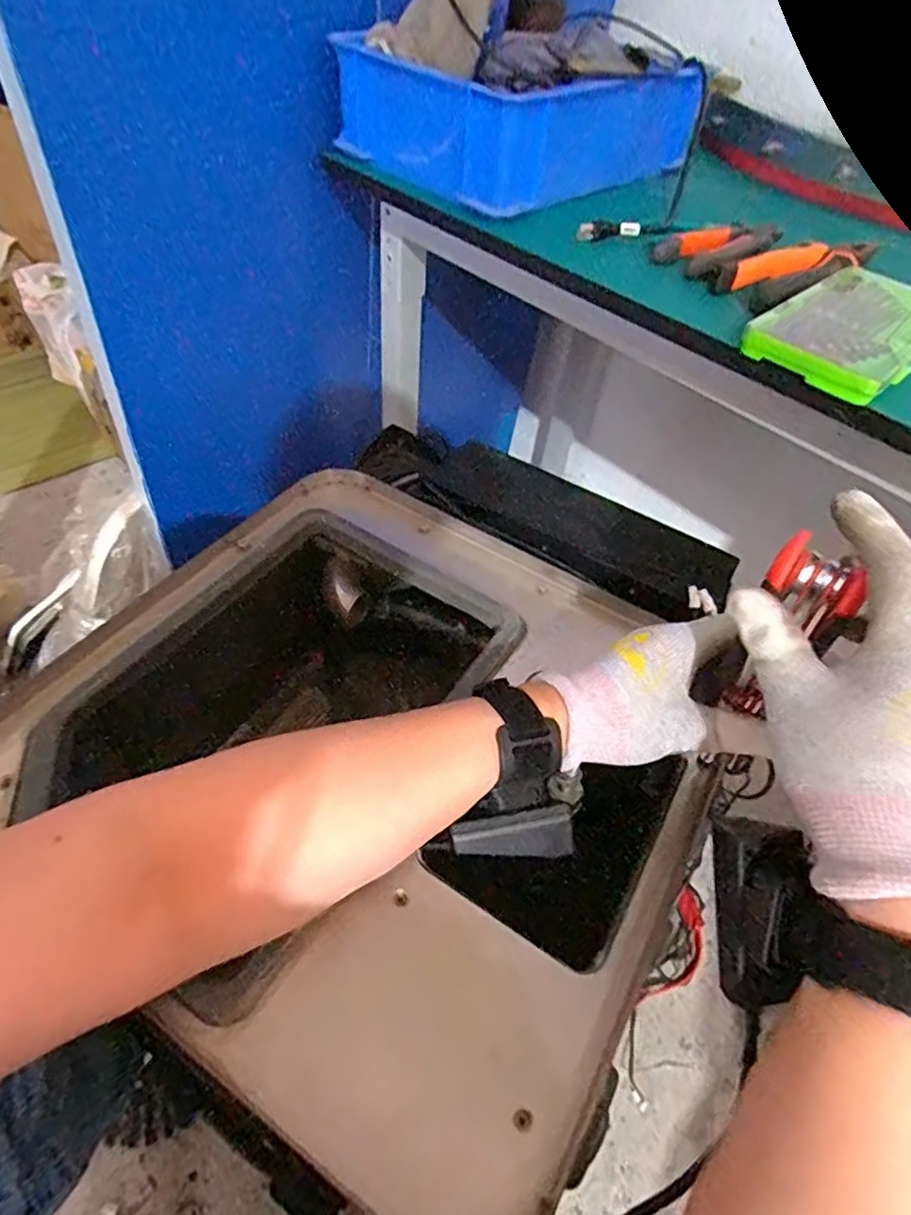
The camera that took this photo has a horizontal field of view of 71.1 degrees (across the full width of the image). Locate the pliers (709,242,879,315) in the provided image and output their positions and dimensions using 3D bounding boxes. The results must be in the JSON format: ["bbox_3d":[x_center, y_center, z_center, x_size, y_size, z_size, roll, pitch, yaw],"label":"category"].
[{"bbox_3d":[0.282,-0.284,0.536,0.141,0.028,0.070,-30,59,-28],"label":"pliers"}]

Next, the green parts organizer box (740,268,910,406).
[{"bbox_3d":[0.298,-0.207,0.474,0.099,0.019,0.180,39,56,24],"label":"green parts organizer box"}]

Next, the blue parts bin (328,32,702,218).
[{"bbox_3d":[0.064,-0.509,0.660,0.297,0.096,0.231,-30,59,-28],"label":"blue parts bin"}]

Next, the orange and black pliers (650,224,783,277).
[{"bbox_3d":[0.242,-0.333,0.578,0.151,0.019,0.059,-32,60,-29],"label":"orange and black pliers"}]

